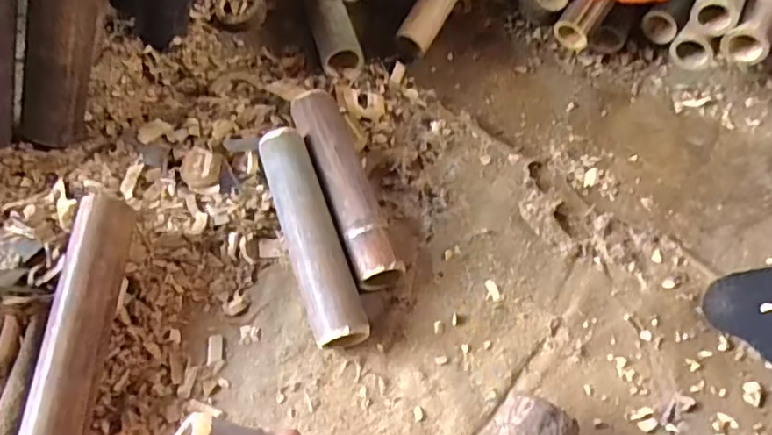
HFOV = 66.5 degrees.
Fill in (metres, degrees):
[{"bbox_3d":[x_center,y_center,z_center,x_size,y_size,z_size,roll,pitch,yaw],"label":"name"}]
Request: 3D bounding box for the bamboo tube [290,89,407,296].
[{"bbox_3d":[-0.050,-0.039,0.698,0.054,0.064,0.266,-18,60,-11],"label":"bamboo tube"}]

